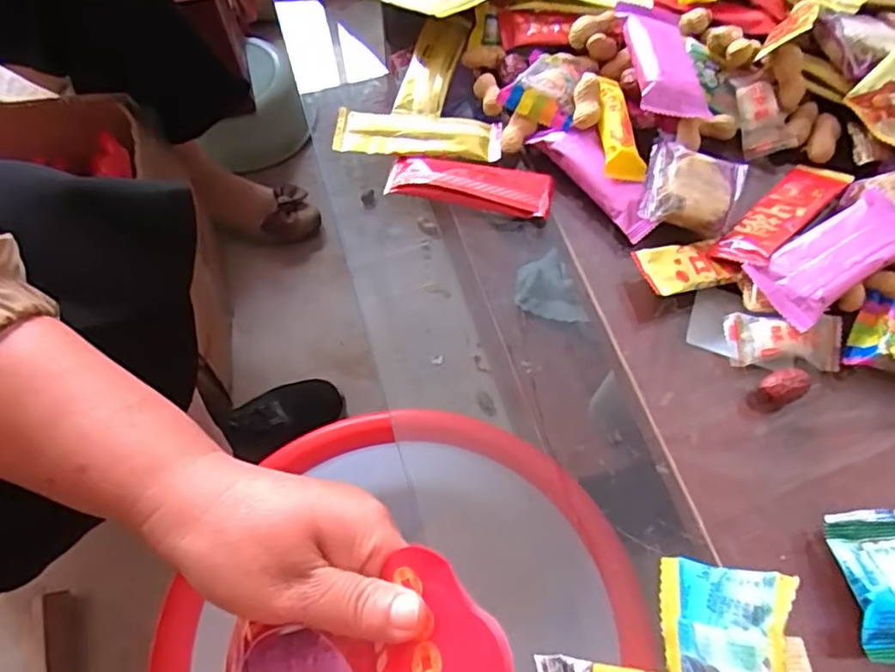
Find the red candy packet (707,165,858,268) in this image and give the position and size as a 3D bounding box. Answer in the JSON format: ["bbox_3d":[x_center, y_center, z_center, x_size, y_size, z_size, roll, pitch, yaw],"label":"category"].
[{"bbox_3d":[0.197,-0.073,0.349,0.104,0.007,0.030,-37,53,-22],"label":"red candy packet"}]

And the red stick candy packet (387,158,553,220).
[{"bbox_3d":[0.014,-0.094,0.367,0.099,0.013,0.031,10,64,3],"label":"red stick candy packet"}]

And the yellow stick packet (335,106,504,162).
[{"bbox_3d":[-0.018,-0.128,0.382,0.105,0.010,0.029,3,79,-3],"label":"yellow stick packet"}]

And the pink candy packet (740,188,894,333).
[{"bbox_3d":[0.214,-0.044,0.324,0.095,0.018,0.043,-26,67,-14],"label":"pink candy packet"}]

